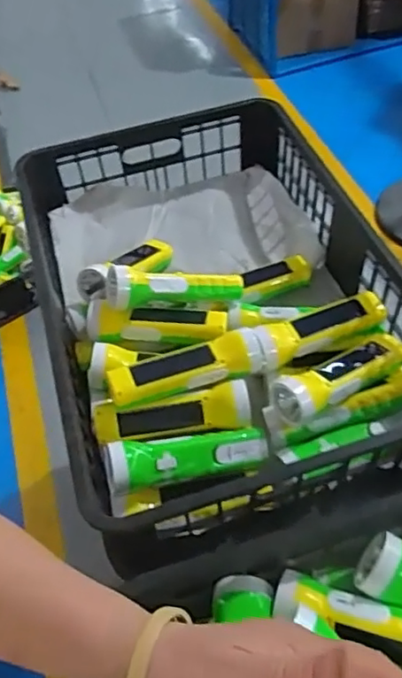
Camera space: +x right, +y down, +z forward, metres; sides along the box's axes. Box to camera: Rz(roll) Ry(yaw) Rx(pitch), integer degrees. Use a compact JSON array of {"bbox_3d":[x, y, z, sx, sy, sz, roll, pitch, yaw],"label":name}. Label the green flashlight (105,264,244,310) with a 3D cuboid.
[{"bbox_3d":[-0.027,-0.063,0.719,0.174,0.037,0.040,-1,49,-20],"label":"green flashlight"}]

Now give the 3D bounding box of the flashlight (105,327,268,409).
[{"bbox_3d":[-0.012,0.032,0.645,0.178,0.045,0.051,-17,53,-9],"label":"flashlight"}]

